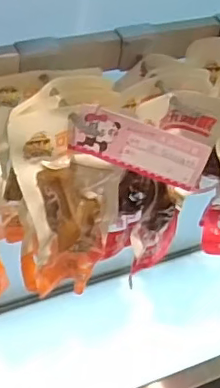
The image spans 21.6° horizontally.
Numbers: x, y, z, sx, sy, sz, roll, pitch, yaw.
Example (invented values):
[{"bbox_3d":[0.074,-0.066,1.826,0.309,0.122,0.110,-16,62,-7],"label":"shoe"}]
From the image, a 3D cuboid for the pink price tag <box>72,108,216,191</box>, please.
[{"bbox_3d":[0.021,-0.035,0.428,0.104,0.039,0.011,19,28,-3],"label":"pink price tag"}]

